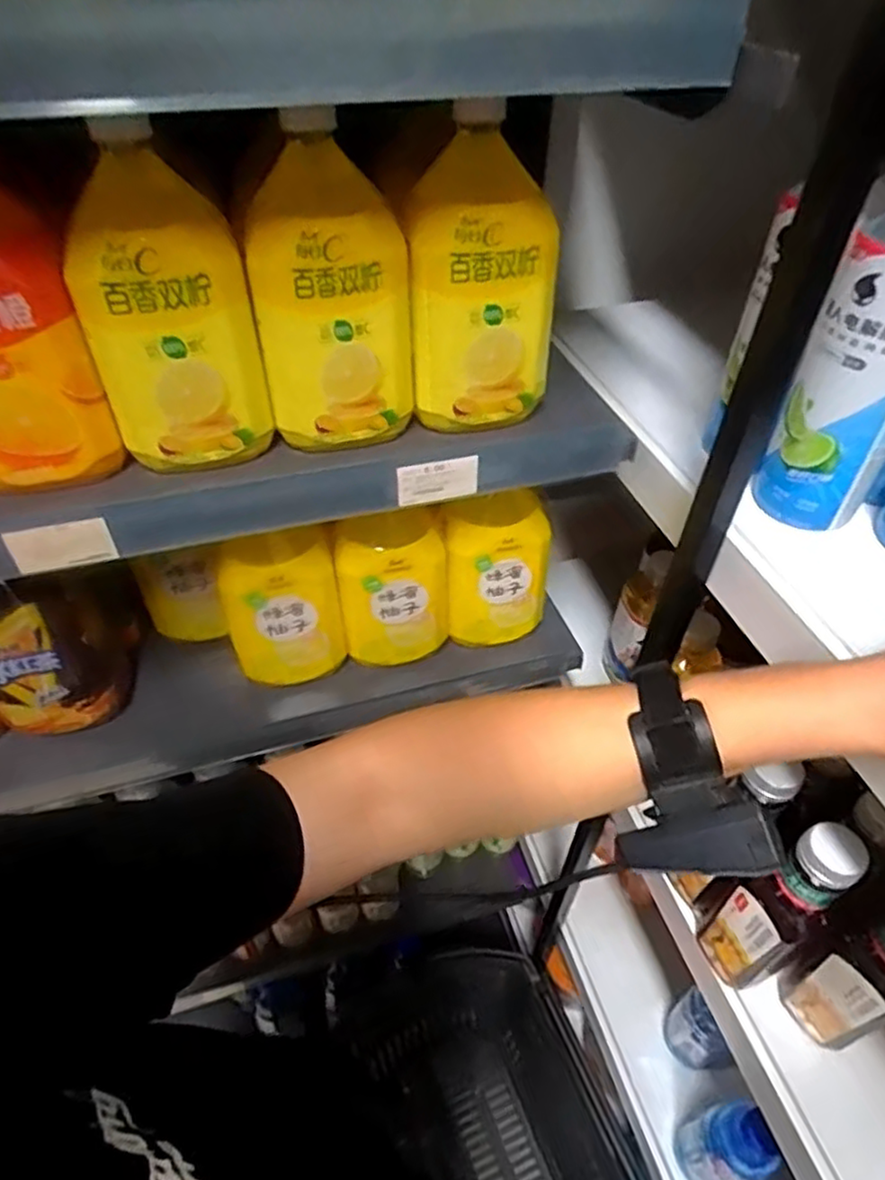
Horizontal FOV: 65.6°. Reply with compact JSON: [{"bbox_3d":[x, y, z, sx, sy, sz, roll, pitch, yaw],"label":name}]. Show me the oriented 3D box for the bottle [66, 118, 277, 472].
[{"bbox_3d":[-0.163,-0.168,0.405,0.090,0.177,0.080,-15,48,-15],"label":"bottle"}]

